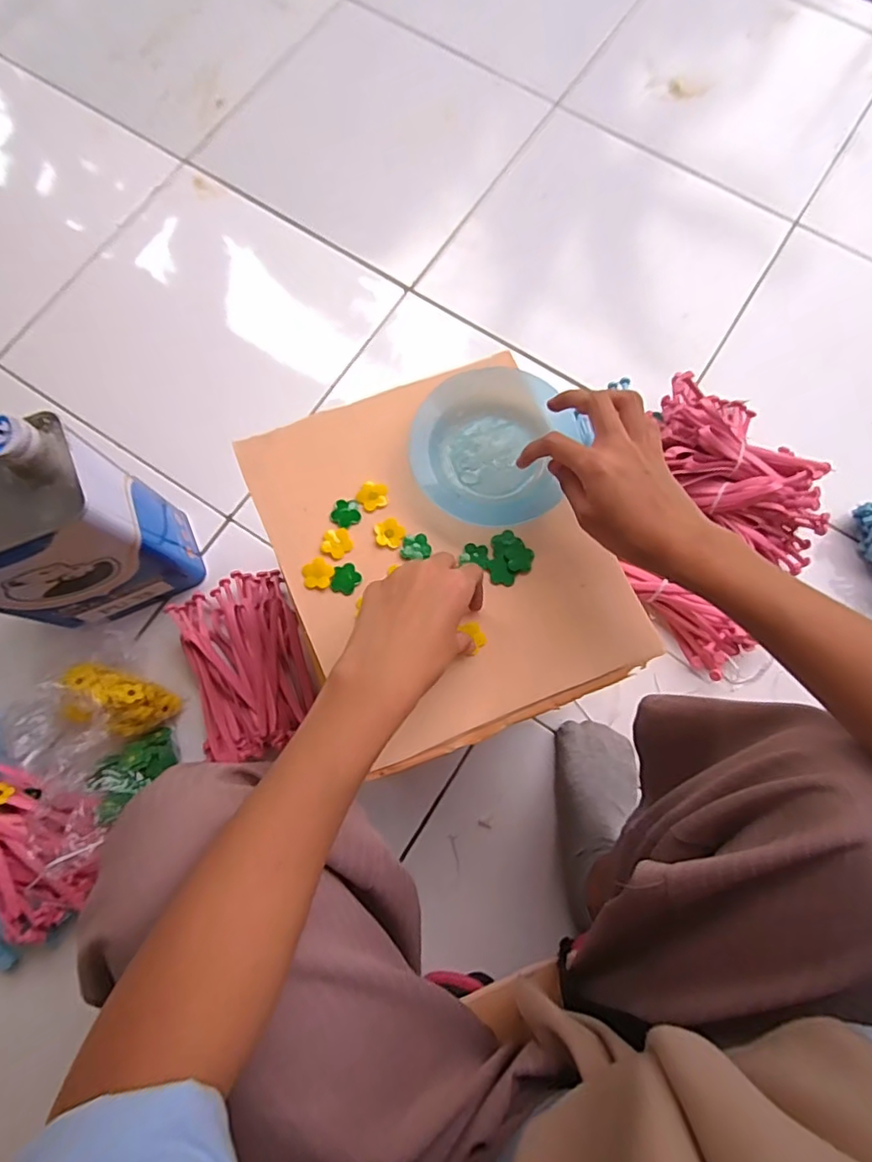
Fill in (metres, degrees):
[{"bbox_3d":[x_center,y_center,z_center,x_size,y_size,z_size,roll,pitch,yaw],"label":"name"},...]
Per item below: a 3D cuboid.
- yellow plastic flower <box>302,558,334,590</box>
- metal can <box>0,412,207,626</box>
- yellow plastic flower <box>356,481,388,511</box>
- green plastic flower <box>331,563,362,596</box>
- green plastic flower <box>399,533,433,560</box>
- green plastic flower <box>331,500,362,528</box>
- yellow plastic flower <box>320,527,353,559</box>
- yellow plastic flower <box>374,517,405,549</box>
[{"bbox_3d":[-0.091,-0.005,0.426,0.023,0.004,0.023,35,80,7],"label":"yellow plastic flower"},{"bbox_3d":[-0.370,-0.042,0.560,0.164,0.280,0.117,-17,78,-4],"label":"metal can"},{"bbox_3d":[-0.050,-0.068,0.443,0.023,0.004,0.024,0,77,0],"label":"yellow plastic flower"},{"bbox_3d":[-0.069,-0.002,0.429,0.022,0.004,0.024,0,77,0],"label":"green plastic flower"},{"bbox_3d":[-0.015,-0.027,0.434,0.023,0.004,0.020,2,77,1],"label":"green plastic flower"},{"bbox_3d":[-0.070,-0.054,0.439,0.022,0.004,0.023,24,79,5],"label":"green plastic flower"},{"bbox_3d":[-0.077,-0.030,0.434,0.023,0.004,0.024,0,77,0],"label":"yellow plastic flower"},{"bbox_3d":[-0.036,-0.037,0.434,0.022,0.004,0.023,0,77,0],"label":"yellow plastic flower"}]

